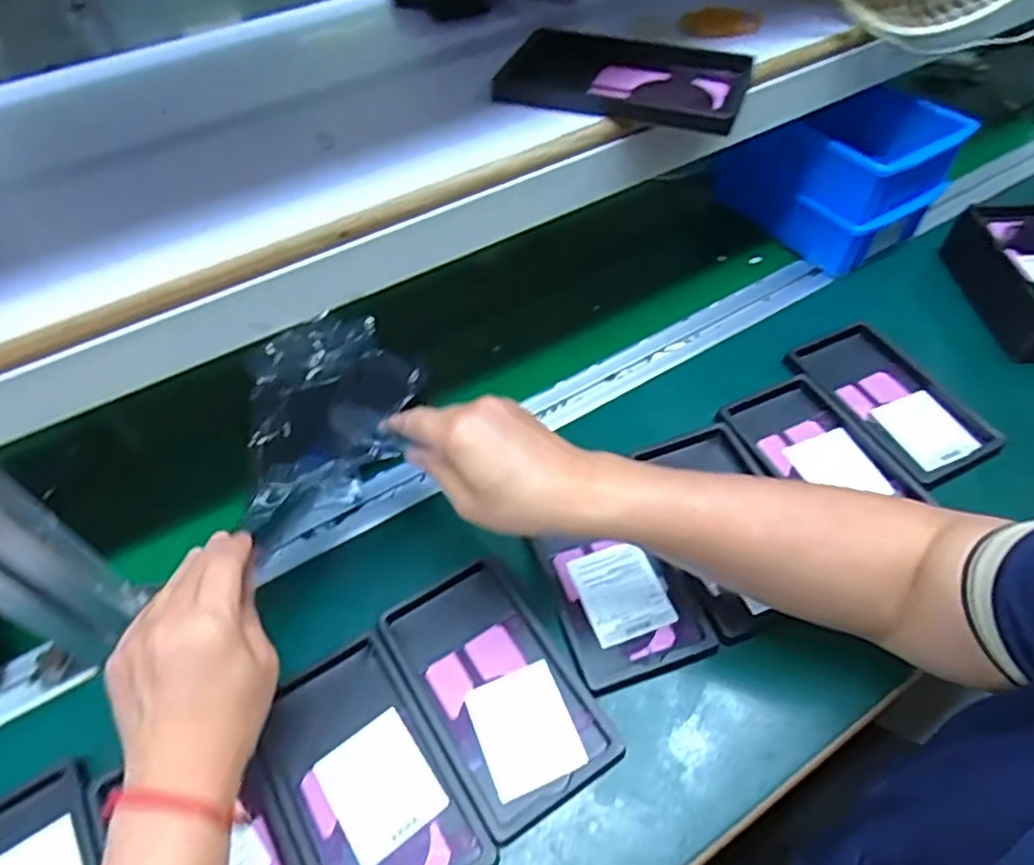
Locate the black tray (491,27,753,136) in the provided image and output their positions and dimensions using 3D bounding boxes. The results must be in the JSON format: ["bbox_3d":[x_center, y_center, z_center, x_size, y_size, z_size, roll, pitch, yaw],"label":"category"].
[{"bbox_3d":[0.071,-0.243,0.469,0.163,0.014,0.103,17,53,15],"label":"black tray"}]

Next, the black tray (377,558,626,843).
[{"bbox_3d":[-0.016,0.164,0.444,0.093,0.015,0.161,-29,56,-20],"label":"black tray"}]

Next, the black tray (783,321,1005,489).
[{"bbox_3d":[0.318,-0.032,0.579,0.097,0.013,0.161,-22,53,-15],"label":"black tray"}]

